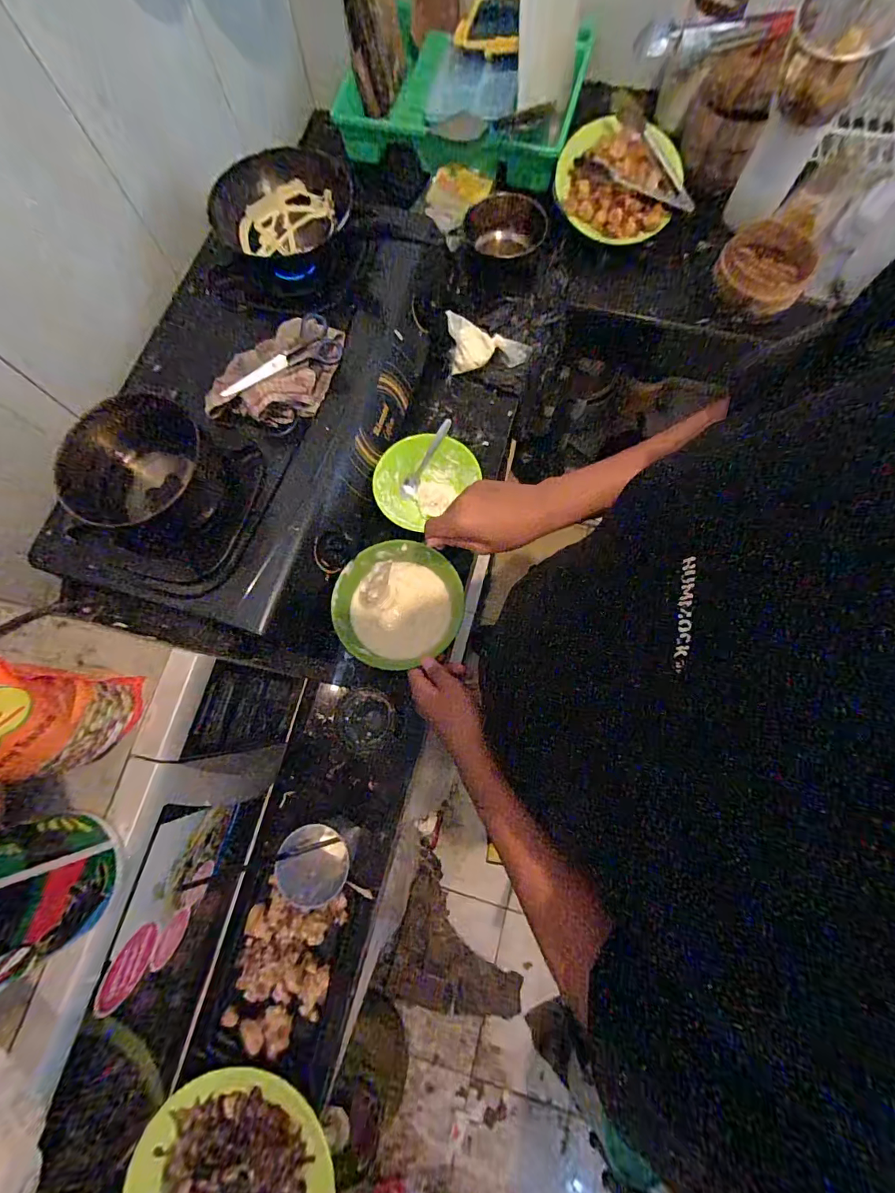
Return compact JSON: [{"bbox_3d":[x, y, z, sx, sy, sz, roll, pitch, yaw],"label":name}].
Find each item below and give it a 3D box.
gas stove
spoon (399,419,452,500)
[{"bbox_3d":[-0.208,-0.375,0.663,0.362,0.119,0.839,16,76,6],"label":"gas stove"},{"bbox_3d":[-0.030,-0.205,0.669,0.027,0.035,0.127,37,105,10],"label":"spoon"}]

